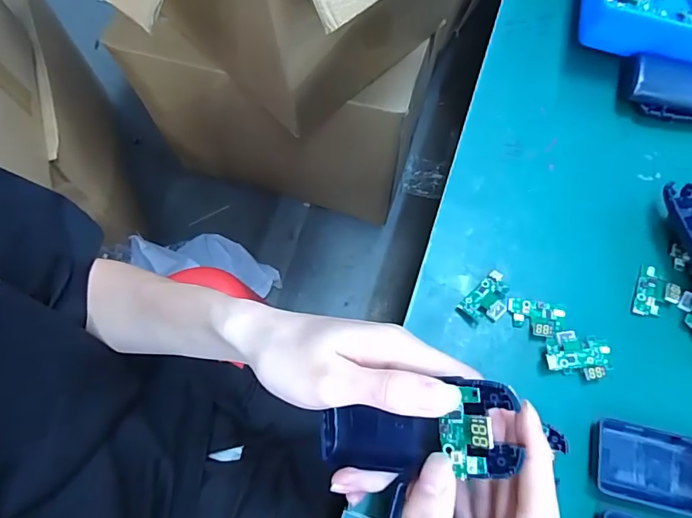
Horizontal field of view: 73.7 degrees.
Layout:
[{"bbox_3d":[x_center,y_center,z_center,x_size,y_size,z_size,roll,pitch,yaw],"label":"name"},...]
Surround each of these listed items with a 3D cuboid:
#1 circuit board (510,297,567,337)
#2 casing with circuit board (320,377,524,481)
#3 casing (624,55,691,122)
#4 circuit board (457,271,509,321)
[{"bbox_3d":[0.137,0.041,0.329,0.040,0.009,0.026,8,68,5],"label":"circuit board"},{"bbox_3d":[0.031,0.085,0.225,0.104,0.018,0.038,-21,62,36],"label":"casing with circuit board"},{"bbox_3d":[0.283,-0.134,0.382,0.105,0.027,0.045,15,69,8],"label":"casing"},{"bbox_3d":[0.104,0.030,0.337,0.038,0.007,0.025,-40,72,-14],"label":"circuit board"}]

